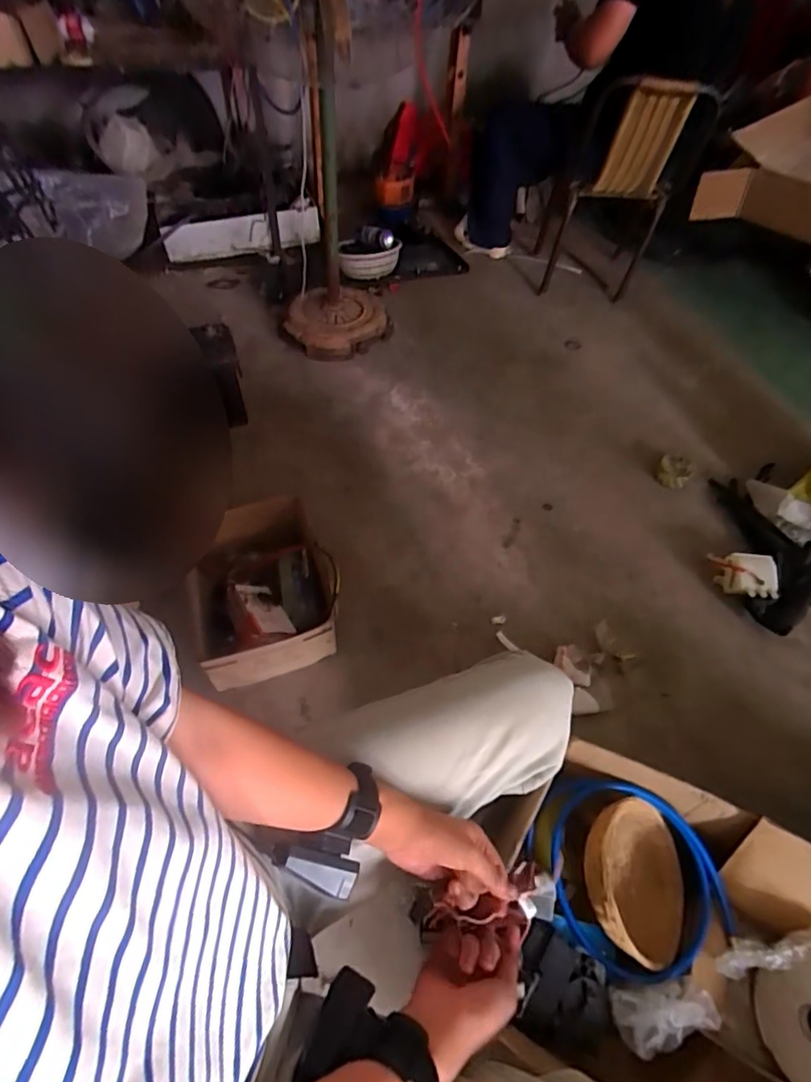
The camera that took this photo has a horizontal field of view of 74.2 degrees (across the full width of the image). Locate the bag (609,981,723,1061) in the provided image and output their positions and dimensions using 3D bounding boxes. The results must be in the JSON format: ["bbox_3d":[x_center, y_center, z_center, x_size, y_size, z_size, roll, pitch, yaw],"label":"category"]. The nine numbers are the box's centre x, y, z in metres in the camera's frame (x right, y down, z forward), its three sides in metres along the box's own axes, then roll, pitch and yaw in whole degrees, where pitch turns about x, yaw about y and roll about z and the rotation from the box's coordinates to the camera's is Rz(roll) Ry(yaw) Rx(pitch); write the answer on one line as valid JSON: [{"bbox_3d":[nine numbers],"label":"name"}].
[{"bbox_3d":[0.342,0.616,0.691,0.141,0.043,0.067,3,54,-1],"label":"bag"}]

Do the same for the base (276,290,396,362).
[{"bbox_3d":[-0.233,-0.723,1.773,0.346,0.079,0.368,1,54,-2],"label":"base"}]

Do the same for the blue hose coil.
[{"bbox_3d":[0.327,0.483,0.798,0.240,0.073,0.265,-17,57,-15],"label":"blue hose coil"}]

